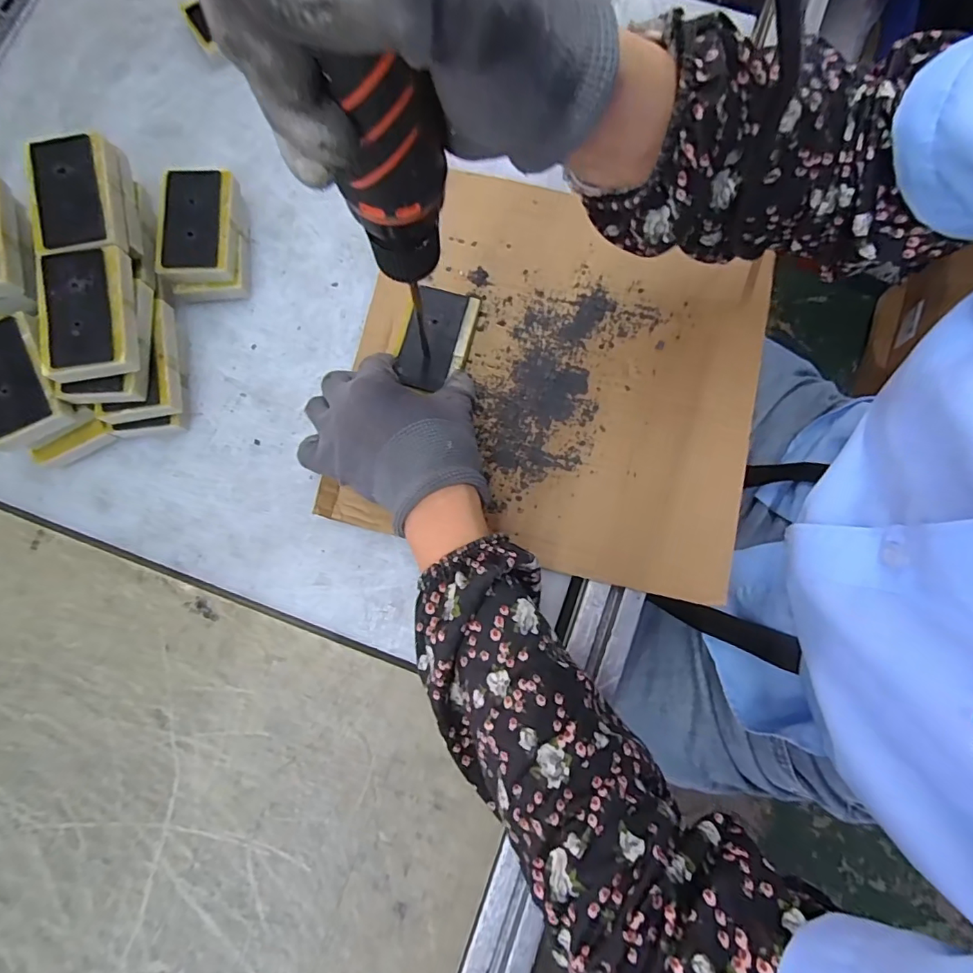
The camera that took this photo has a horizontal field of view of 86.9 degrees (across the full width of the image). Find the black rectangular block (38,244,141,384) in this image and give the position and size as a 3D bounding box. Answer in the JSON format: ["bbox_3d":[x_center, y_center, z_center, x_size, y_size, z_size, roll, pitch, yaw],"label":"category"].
[{"bbox_3d":[-0.252,-0.111,0.324,0.051,0.017,0.082,-9,81,-1],"label":"black rectangular block"}]

